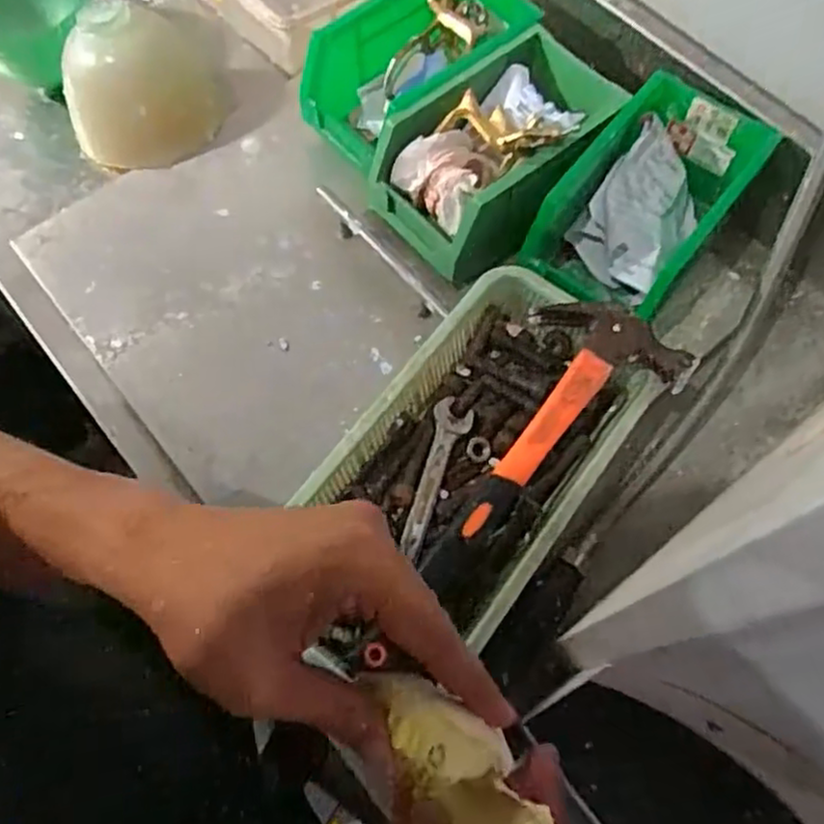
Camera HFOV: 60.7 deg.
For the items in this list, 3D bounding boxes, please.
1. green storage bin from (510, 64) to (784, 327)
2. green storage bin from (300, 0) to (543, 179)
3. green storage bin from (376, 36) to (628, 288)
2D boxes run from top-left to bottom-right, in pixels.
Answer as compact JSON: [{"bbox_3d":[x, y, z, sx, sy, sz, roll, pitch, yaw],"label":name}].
[{"bbox_3d":[0.169,-0.141,0.508,0.113,0.090,0.167,37,71,15],"label":"green storage bin"},{"bbox_3d":[0.007,-0.267,0.555,0.175,0.080,0.099,-35,71,-15],"label":"green storage bin"},{"bbox_3d":[0.059,-0.191,0.518,0.124,0.082,0.169,38,71,15],"label":"green storage bin"}]

